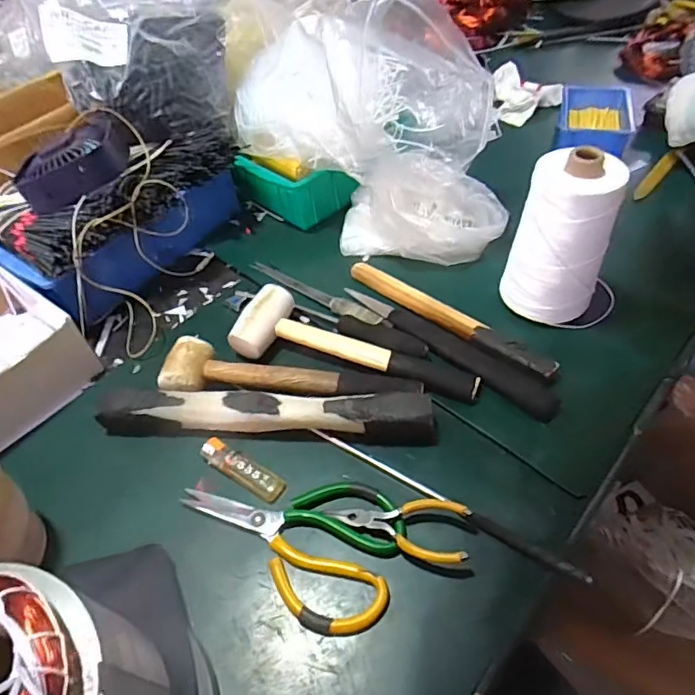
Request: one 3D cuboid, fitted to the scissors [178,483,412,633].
[{"bbox_3d":[-0.041,0.143,0.419,0.186,0.014,0.109,26,56,25],"label":"scissors"}]

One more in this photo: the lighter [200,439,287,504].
[{"bbox_3d":[-0.096,0.110,0.455,0.087,0.009,0.022,25,56,24],"label":"lighter"}]

